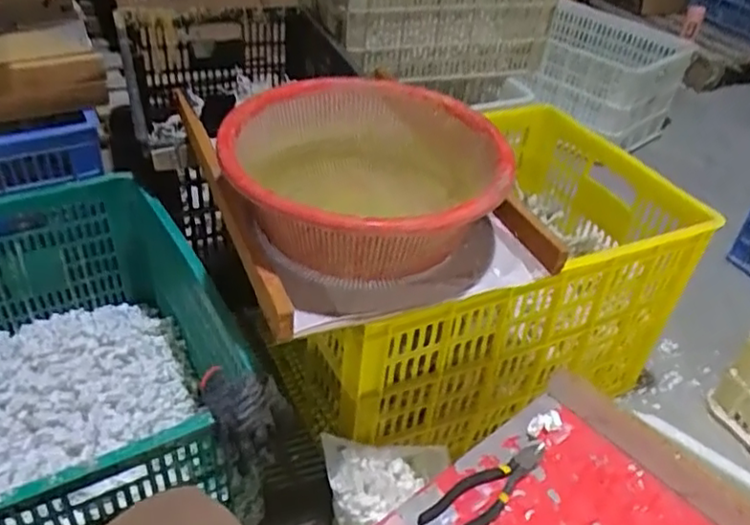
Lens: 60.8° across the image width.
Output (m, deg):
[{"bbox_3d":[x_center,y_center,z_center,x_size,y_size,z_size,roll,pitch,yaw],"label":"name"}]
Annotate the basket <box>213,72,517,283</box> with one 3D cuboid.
[{"bbox_3d":[-0.020,-0.110,0.883,0.364,0.160,0.385,-6,39,-13],"label":"basket"}]

